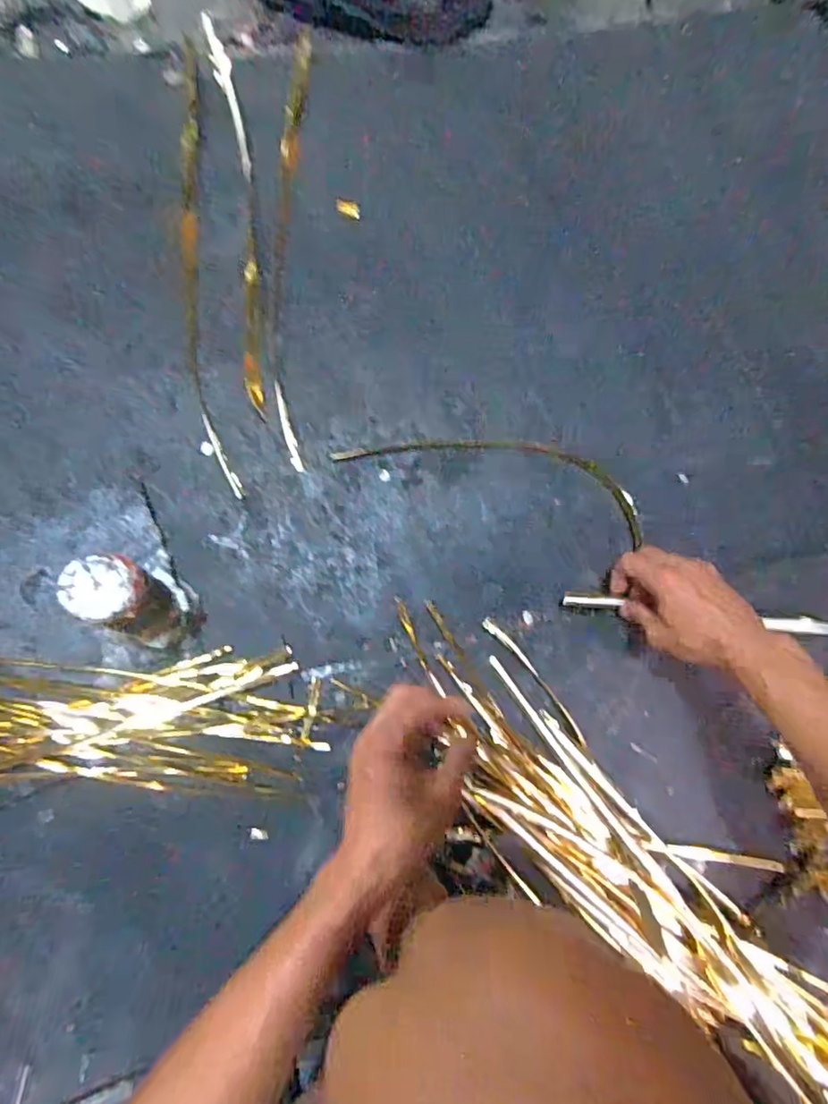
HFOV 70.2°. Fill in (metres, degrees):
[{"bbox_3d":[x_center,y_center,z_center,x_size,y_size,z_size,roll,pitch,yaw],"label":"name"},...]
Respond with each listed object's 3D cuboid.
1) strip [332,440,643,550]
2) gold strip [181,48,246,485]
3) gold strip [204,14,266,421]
[{"bbox_3d":[0.082,-0.083,0.619,0.324,0.031,0.090,10,83,-4],"label":"strip"},{"bbox_3d":[-0.224,-0.302,0.614,0.039,0.013,0.498,-7,86,-9],"label":"gold strip"},{"bbox_3d":[-0.183,-0.368,0.619,0.031,0.011,0.461,-7,86,-9],"label":"gold strip"}]

